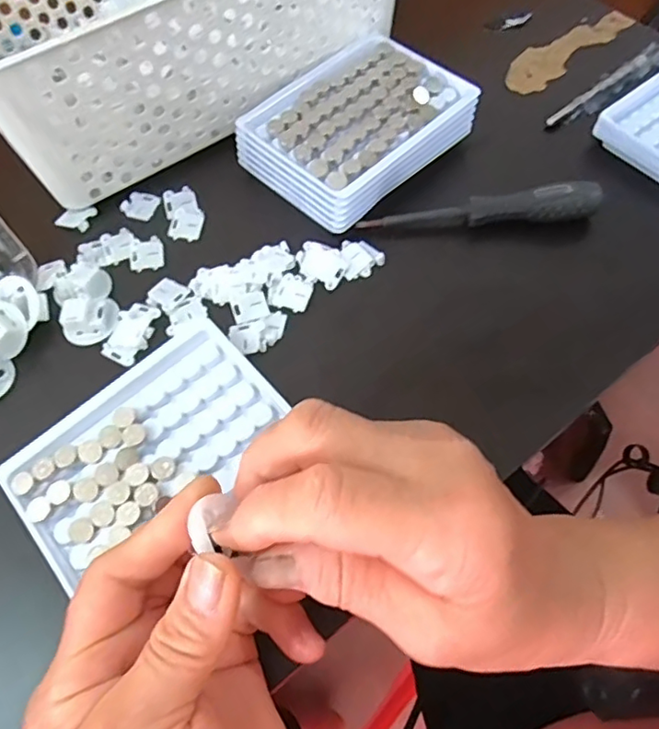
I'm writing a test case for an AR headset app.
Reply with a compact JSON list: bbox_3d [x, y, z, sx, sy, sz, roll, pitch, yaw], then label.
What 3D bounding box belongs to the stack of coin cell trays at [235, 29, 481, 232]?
[{"bbox_3d":[0.018,-0.155,0.379,0.136,0.034,0.105,-40,70,-19],"label":"stack of coin cell trays"}]

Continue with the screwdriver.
[{"bbox_3d":[0.091,-0.092,0.351,0.138,0.025,0.017,-3,63,-2],"label":"screwdriver"}]

